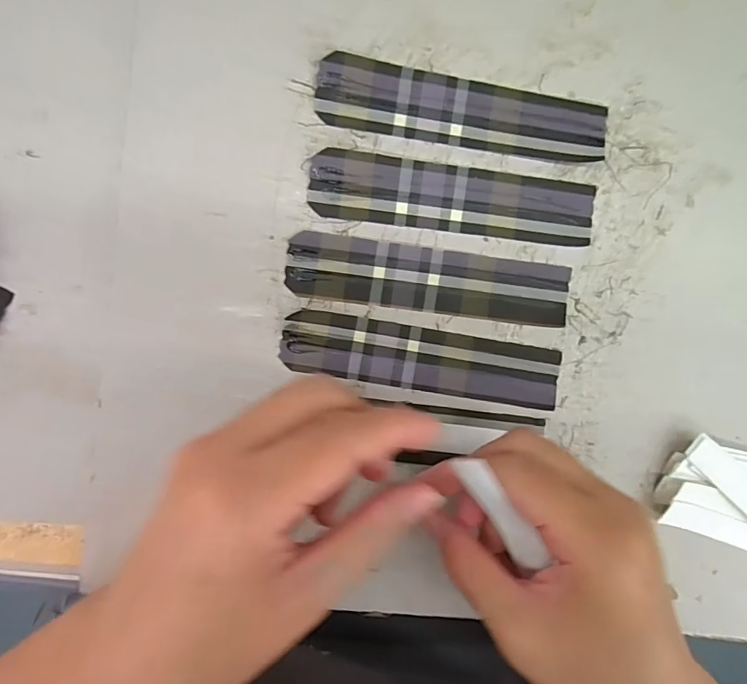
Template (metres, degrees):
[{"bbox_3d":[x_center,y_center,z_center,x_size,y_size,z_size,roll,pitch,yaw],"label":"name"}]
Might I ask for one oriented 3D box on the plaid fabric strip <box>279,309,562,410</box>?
[{"bbox_3d":[0.026,0.009,0.239,0.140,0.004,0.031,9,94,-6],"label":"plaid fabric strip"}]

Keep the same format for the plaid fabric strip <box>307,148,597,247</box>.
[{"bbox_3d":[0.041,-0.070,0.233,0.141,0.004,0.030,5,95,-5],"label":"plaid fabric strip"}]

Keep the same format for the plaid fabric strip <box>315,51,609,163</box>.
[{"bbox_3d":[0.044,-0.111,0.230,0.140,0.004,0.031,7,94,-6],"label":"plaid fabric strip"}]

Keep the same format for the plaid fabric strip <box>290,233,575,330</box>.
[{"bbox_3d":[0.030,-0.031,0.238,0.140,0.004,0.031,7,94,-5],"label":"plaid fabric strip"}]

